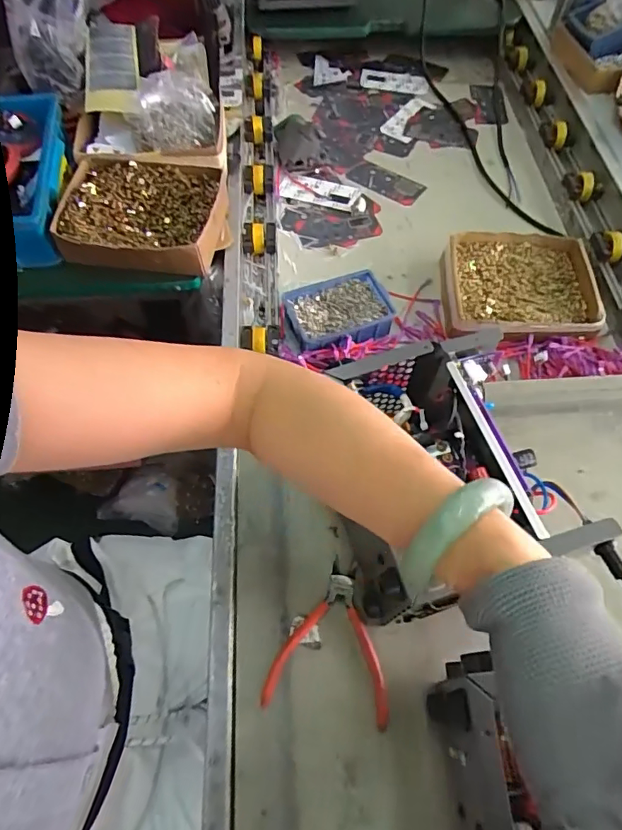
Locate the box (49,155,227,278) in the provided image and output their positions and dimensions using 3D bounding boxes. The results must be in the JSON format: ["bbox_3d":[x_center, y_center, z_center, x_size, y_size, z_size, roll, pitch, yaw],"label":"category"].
[{"bbox_3d":[-0.240,-0.292,0.740,0.224,0.055,0.178,5,60,3],"label":"box"}]

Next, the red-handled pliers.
[{"bbox_3d":[0.021,0.207,0.478,0.108,0.019,0.133,9,60,5],"label":"red-handled pliers"}]

